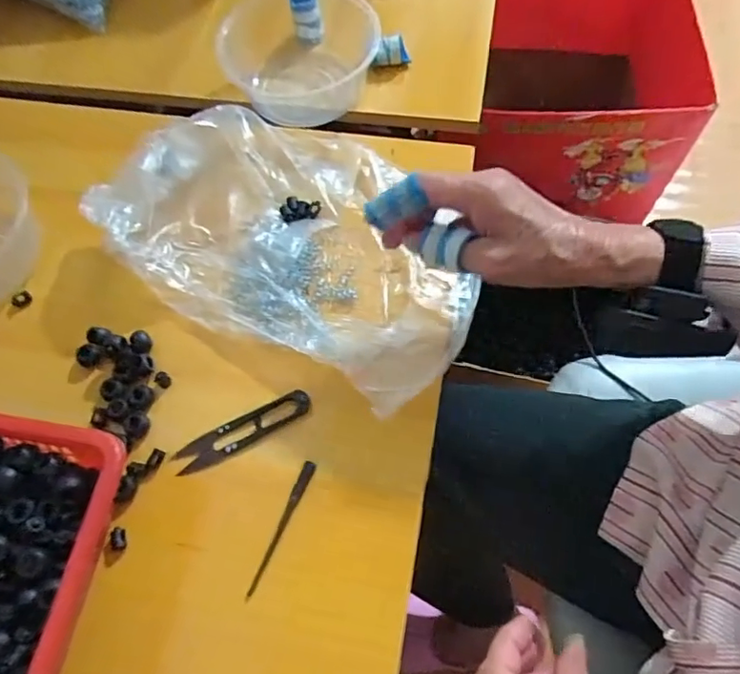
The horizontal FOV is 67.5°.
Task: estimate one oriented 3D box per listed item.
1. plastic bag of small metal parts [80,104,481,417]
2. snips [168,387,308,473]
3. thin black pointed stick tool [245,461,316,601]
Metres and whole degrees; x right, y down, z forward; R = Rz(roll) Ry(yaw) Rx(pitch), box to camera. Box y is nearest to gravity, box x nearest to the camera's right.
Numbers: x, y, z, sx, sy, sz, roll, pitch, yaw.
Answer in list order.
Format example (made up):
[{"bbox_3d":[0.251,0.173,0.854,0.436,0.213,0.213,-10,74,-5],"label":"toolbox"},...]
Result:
[{"bbox_3d":[-0.051,-0.086,0.434,0.289,0.054,0.194,30,69,14],"label":"plastic bag of small metal parts"},{"bbox_3d":[-0.090,0.068,0.394,0.101,0.009,0.023,-24,65,-7],"label":"snips"},{"bbox_3d":[-0.058,0.125,0.366,0.008,0.004,0.092,18,67,12],"label":"thin black pointed stick tool"}]

